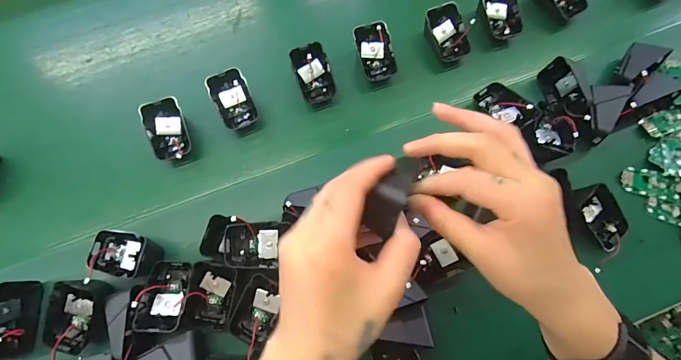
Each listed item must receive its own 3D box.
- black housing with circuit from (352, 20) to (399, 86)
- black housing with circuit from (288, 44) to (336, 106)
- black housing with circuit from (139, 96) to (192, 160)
[{"bbox_3d":[0.045,-0.159,0.449,0.045,0.035,0.066,-20,75,-4],"label":"black housing with circuit"},{"bbox_3d":[-0.034,-0.131,0.443,0.046,0.040,0.066,-23,75,-5],"label":"black housing with circuit"},{"bbox_3d":[-0.202,-0.058,0.422,0.046,0.039,0.067,-16,74,-3],"label":"black housing with circuit"}]

